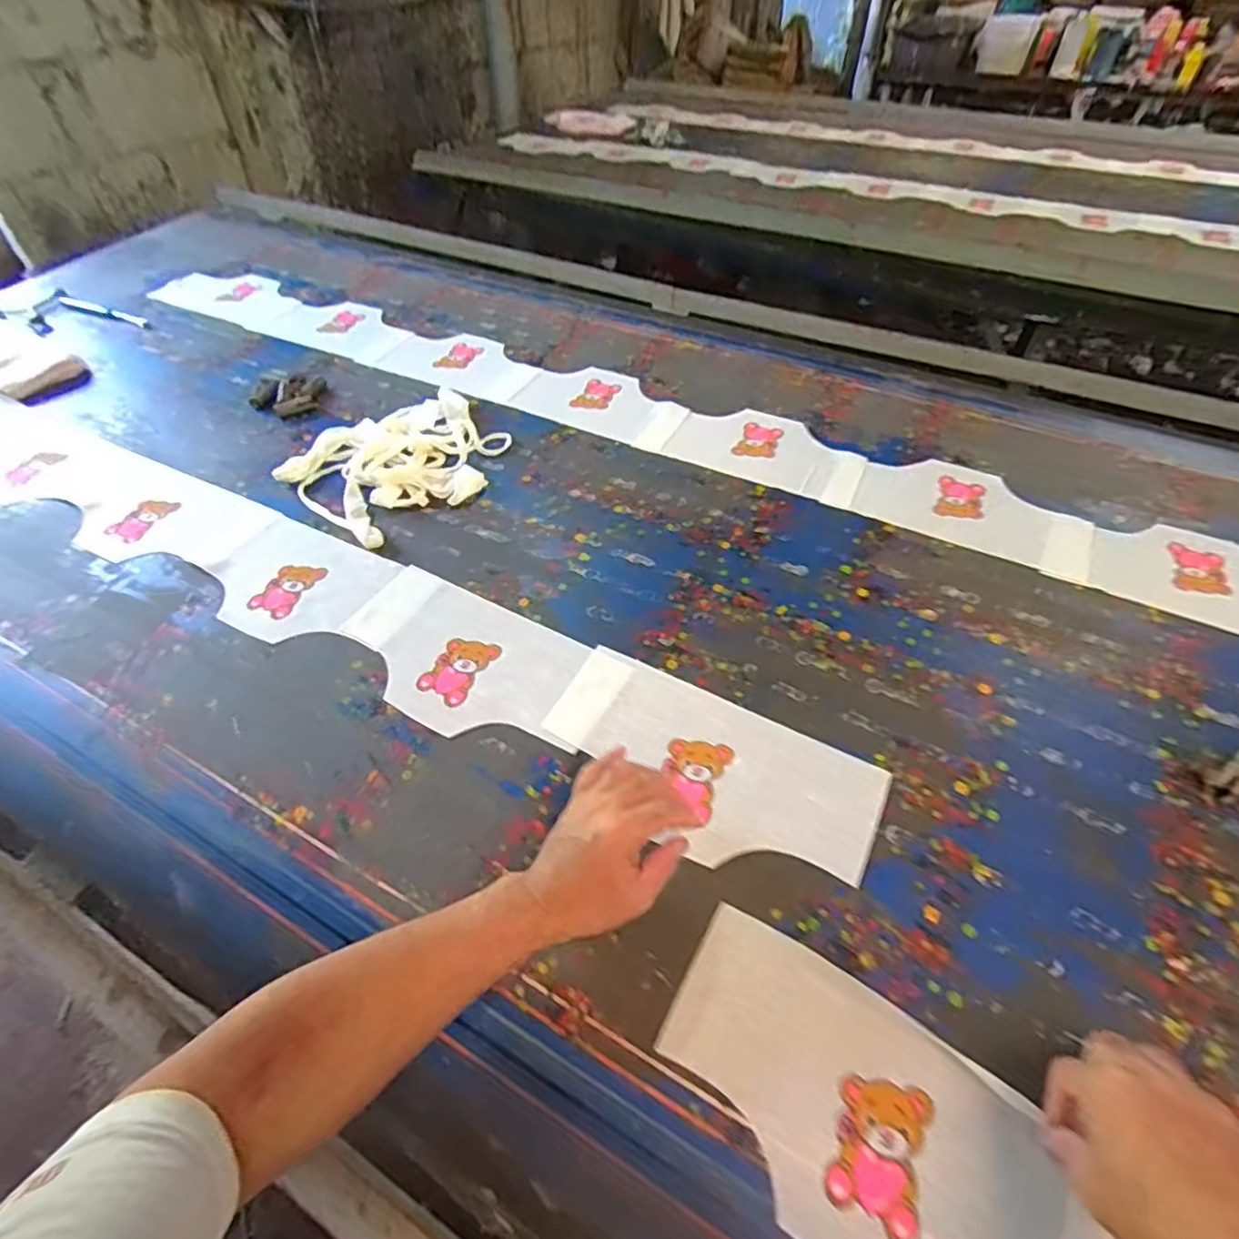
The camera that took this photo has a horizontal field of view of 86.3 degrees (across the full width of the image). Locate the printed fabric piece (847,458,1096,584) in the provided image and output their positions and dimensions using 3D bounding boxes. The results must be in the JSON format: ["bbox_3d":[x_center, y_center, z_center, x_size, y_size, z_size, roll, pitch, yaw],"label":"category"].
[{"bbox_3d":[0.465,-0.150,0.873,0.284,0.011,0.154,22,58,18],"label":"printed fabric piece"}]

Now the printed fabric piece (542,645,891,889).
[{"bbox_3d":[0.082,0.142,0.640,0.321,0.011,0.162,23,54,18],"label":"printed fabric piece"}]

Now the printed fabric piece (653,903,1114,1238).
[{"bbox_3d":[0.183,0.360,0.462,0.323,0.010,0.156,31,58,23],"label":"printed fabric piece"}]

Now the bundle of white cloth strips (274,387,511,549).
[{"bbox_3d":[-0.311,-0.235,0.961,0.260,0.057,0.293,33,59,28],"label":"bundle of white cloth strips"}]

